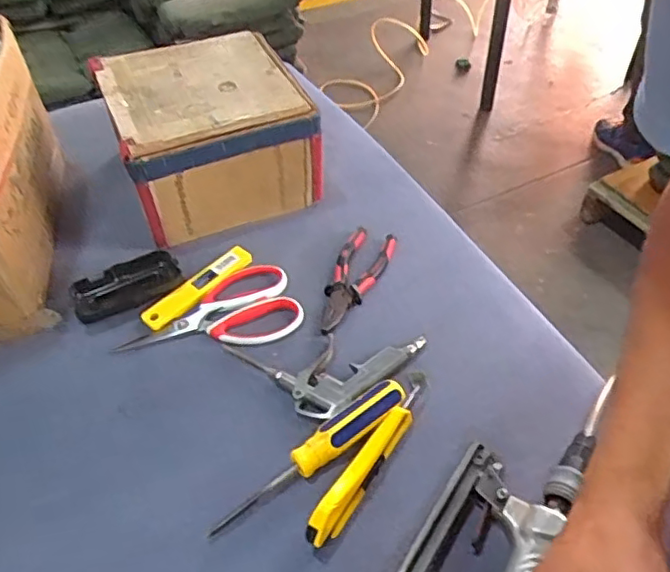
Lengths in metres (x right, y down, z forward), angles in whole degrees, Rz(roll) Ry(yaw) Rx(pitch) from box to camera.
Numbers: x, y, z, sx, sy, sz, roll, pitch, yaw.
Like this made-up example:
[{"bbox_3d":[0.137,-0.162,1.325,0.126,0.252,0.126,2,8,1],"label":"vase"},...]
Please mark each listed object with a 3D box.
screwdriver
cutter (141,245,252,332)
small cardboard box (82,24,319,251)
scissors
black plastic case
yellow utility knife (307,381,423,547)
[{"bbox_3d":[-0.020,0.137,0.503,0.189,0.022,0.035,-32,54,-24],"label":"screwdriver"},{"bbox_3d":[-0.145,-0.001,0.644,0.030,0.008,0.134,32,57,28],"label":"cutter"},{"bbox_3d":[-0.148,-0.187,0.732,0.208,0.122,0.221,-18,50,-13],"label":"small cardboard box"},{"bbox_3d":[-0.127,0.026,0.618,0.177,0.007,0.101,-11,48,-8],"label":"scissors"},{"bbox_3d":[-0.219,-0.001,0.637,0.110,0.024,0.046,-26,52,-20],"label":"black plastic case"},{"bbox_3d":[0.027,0.143,0.491,0.021,0.033,0.156,28,55,25],"label":"yellow utility knife"}]

